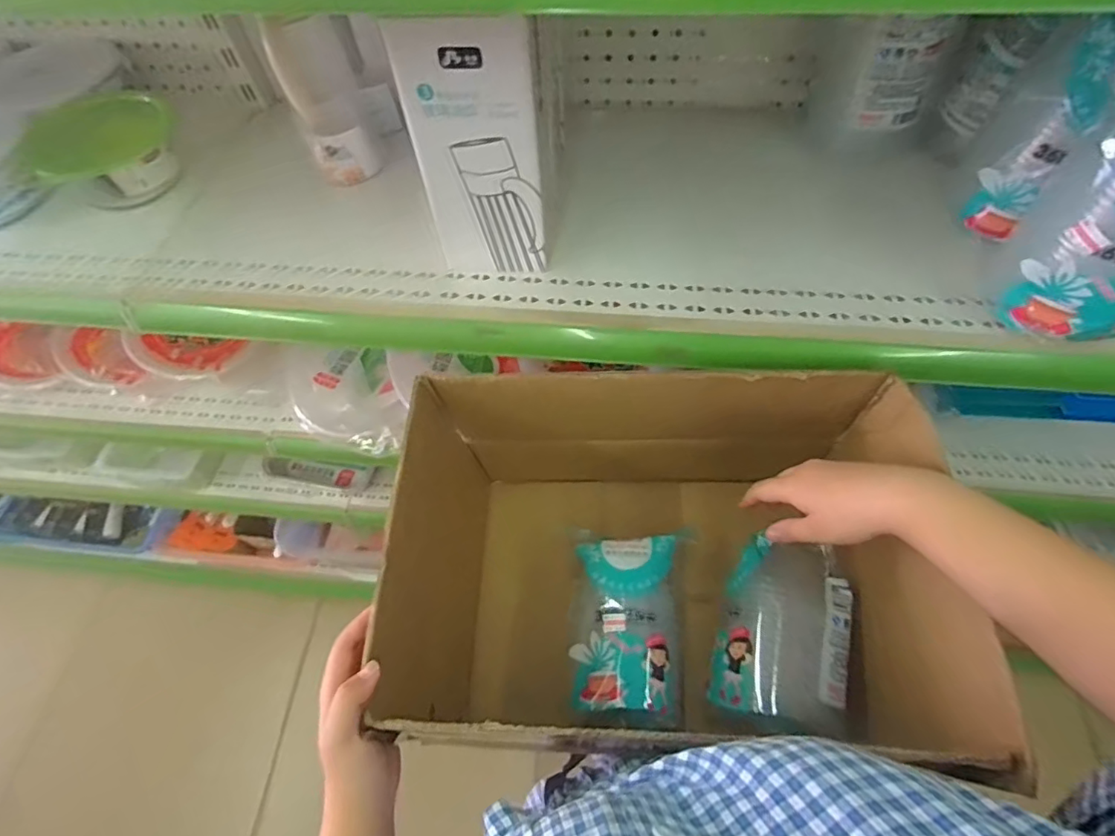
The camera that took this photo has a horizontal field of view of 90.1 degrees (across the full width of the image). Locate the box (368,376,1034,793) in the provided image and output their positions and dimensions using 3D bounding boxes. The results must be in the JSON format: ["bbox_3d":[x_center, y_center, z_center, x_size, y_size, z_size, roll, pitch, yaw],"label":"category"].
[{"bbox_3d":[0.084,0.140,0.533,0.414,0.288,0.292,2,60,5],"label":"box"}]

